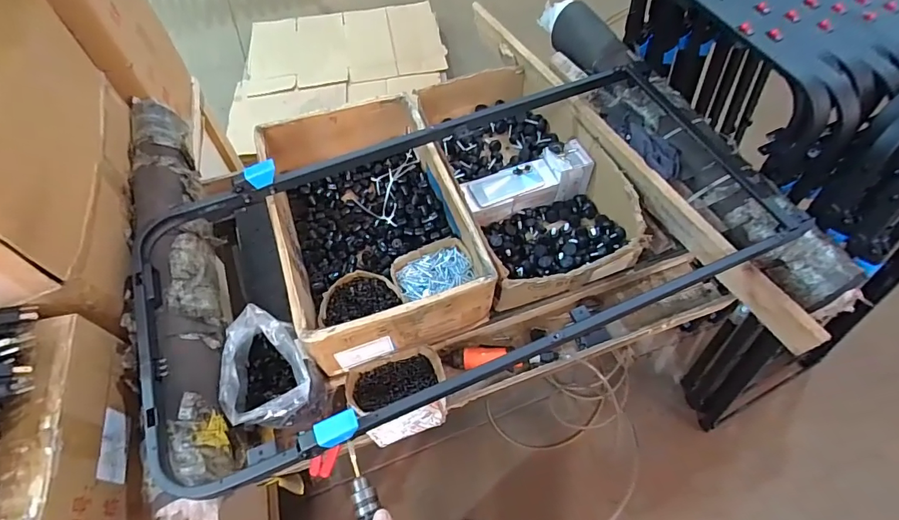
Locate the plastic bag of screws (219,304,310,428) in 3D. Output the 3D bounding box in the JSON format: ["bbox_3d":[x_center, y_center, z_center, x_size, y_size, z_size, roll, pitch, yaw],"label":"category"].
[{"bbox_3d":[-0.317,0.190,0.784,0.134,0.124,0.177,-27,62,-14],"label":"plastic bag of screws"}]

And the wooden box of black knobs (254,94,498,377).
[{"bbox_3d":[-0.159,-0.085,0.940,0.346,0.161,0.532,-17,60,-9],"label":"wooden box of black knobs"}]

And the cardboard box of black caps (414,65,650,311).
[{"bbox_3d":[0.162,-0.192,1.042,0.340,0.139,0.599,-19,60,-10],"label":"cardboard box of black caps"}]

